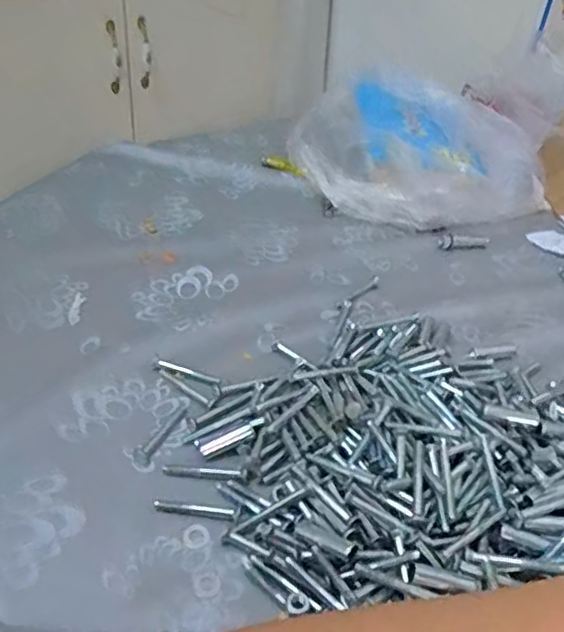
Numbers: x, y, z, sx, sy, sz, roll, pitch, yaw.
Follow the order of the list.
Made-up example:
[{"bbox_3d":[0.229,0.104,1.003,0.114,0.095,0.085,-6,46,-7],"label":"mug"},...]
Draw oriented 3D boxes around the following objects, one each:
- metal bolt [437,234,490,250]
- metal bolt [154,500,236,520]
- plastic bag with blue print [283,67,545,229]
[{"bbox_3d":[0.191,-0.079,0.665,0.054,0.011,0.017,-7,42,-14],"label":"metal bolt"},{"bbox_3d":[-0.056,0.124,0.404,0.052,0.004,0.008,8,41,3],"label":"metal bolt"},{"bbox_3d":[0.157,-0.193,0.737,0.265,0.079,0.231,12,41,7],"label":"plastic bag with blue print"}]

